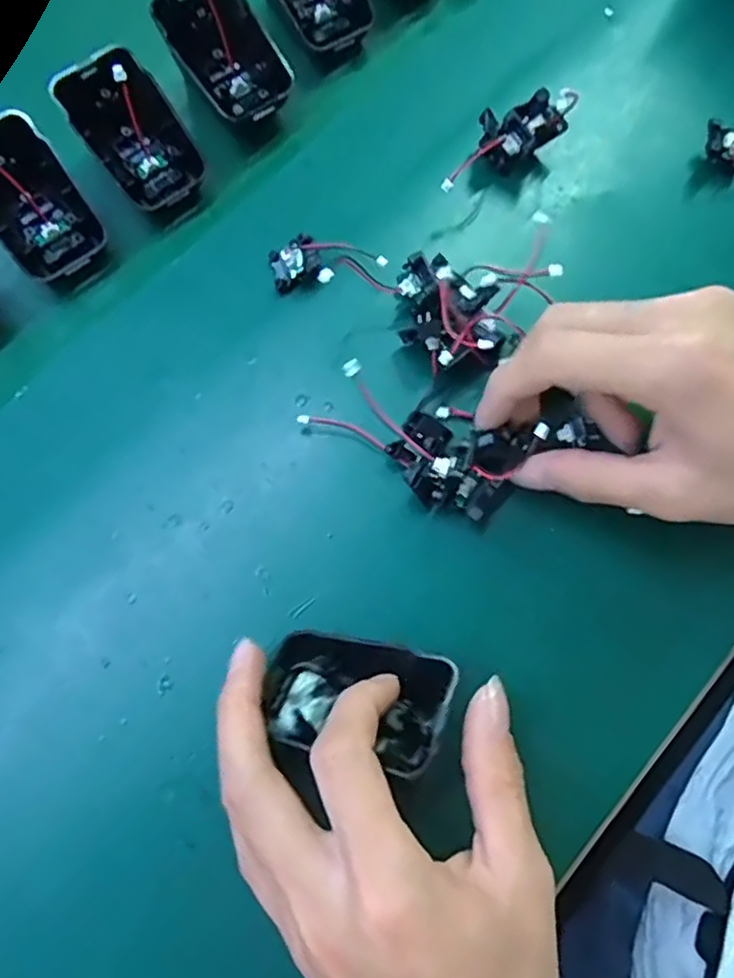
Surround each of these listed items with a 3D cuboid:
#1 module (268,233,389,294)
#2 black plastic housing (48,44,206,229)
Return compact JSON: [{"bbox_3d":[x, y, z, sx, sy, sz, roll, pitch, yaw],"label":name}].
[{"bbox_3d":[-0.019,-0.107,0.307,0.051,0.013,0.021,-11,73,-3],"label":"module"},{"bbox_3d":[-0.110,-0.169,0.318,0.043,0.015,0.076,-39,111,-3],"label":"black plastic housing"}]

